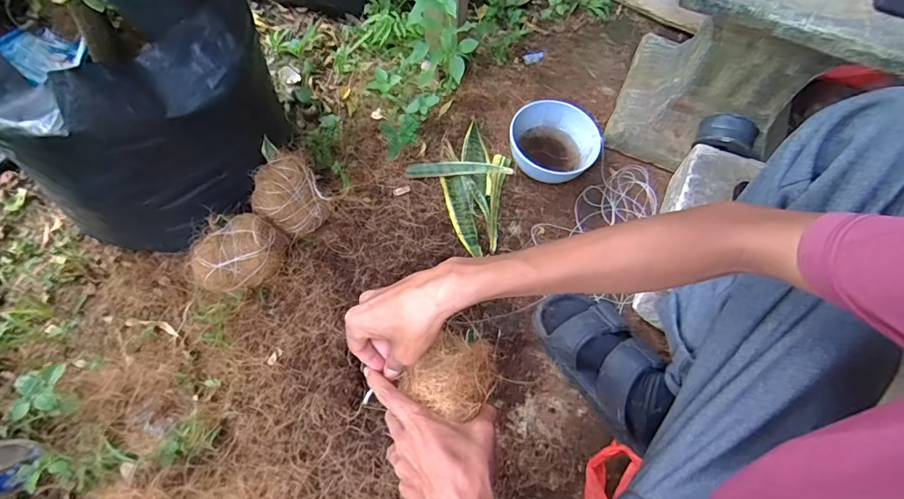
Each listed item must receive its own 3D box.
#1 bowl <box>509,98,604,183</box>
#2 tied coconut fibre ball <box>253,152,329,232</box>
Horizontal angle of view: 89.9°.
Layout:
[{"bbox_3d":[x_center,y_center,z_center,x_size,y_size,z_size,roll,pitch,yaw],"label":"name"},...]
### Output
[{"bbox_3d":[0.170,-0.172,0.755,0.145,0.065,0.140,4,66,-2],"label":"bowl"},{"bbox_3d":[-0.239,-0.079,0.662,0.095,0.075,0.092,2,66,-3],"label":"tied coconut fibre ball"}]

